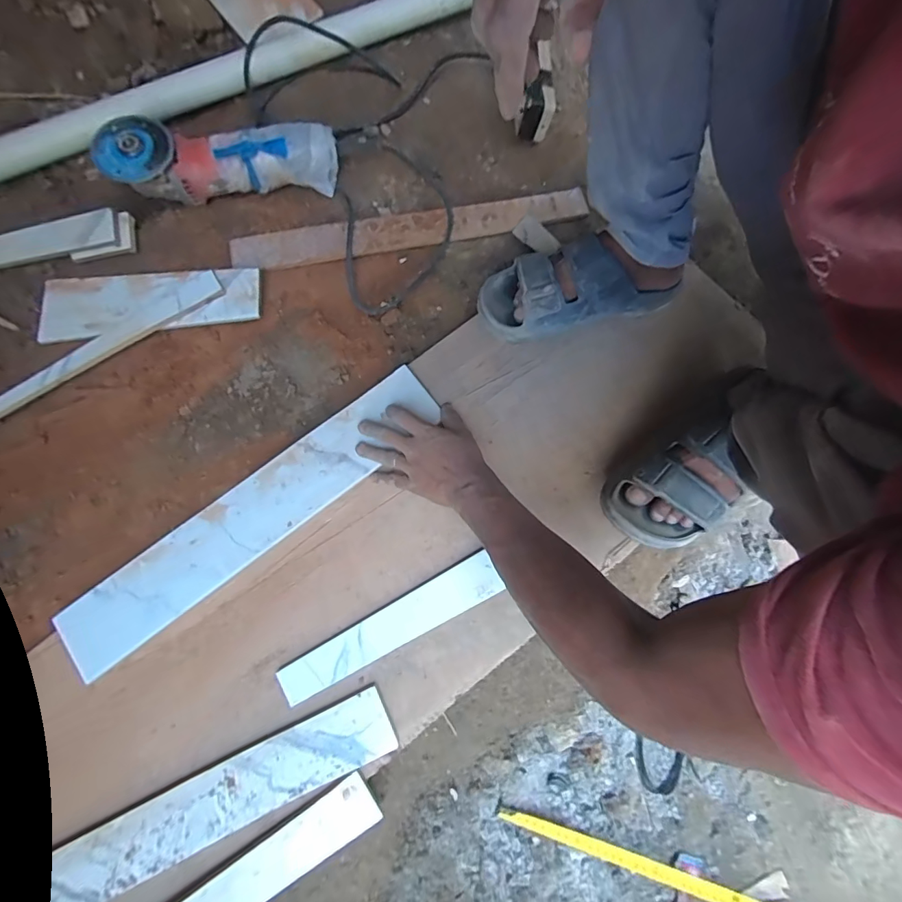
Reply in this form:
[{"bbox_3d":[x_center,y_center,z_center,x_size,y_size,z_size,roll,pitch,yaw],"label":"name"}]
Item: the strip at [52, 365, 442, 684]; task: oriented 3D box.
[{"bbox_3d":[-0.228,0.071,0.526,0.487,0.009,0.090,-39,81,-7],"label":"strip"}]

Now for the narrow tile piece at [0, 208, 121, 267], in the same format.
[{"bbox_3d":[-0.578,-0.271,0.593,0.293,0.009,0.042,-7,101,6],"label":"narrow tile piece"}]

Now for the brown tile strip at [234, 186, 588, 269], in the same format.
[{"bbox_3d":[-0.049,-0.310,0.619,0.483,0.013,0.057,-14,80,-7],"label":"brown tile strip"}]

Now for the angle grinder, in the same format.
[{"bbox_3d":[-0.295,-0.385,0.587,0.281,0.084,0.085,-15,78,-5],"label":"angle grinder"}]

